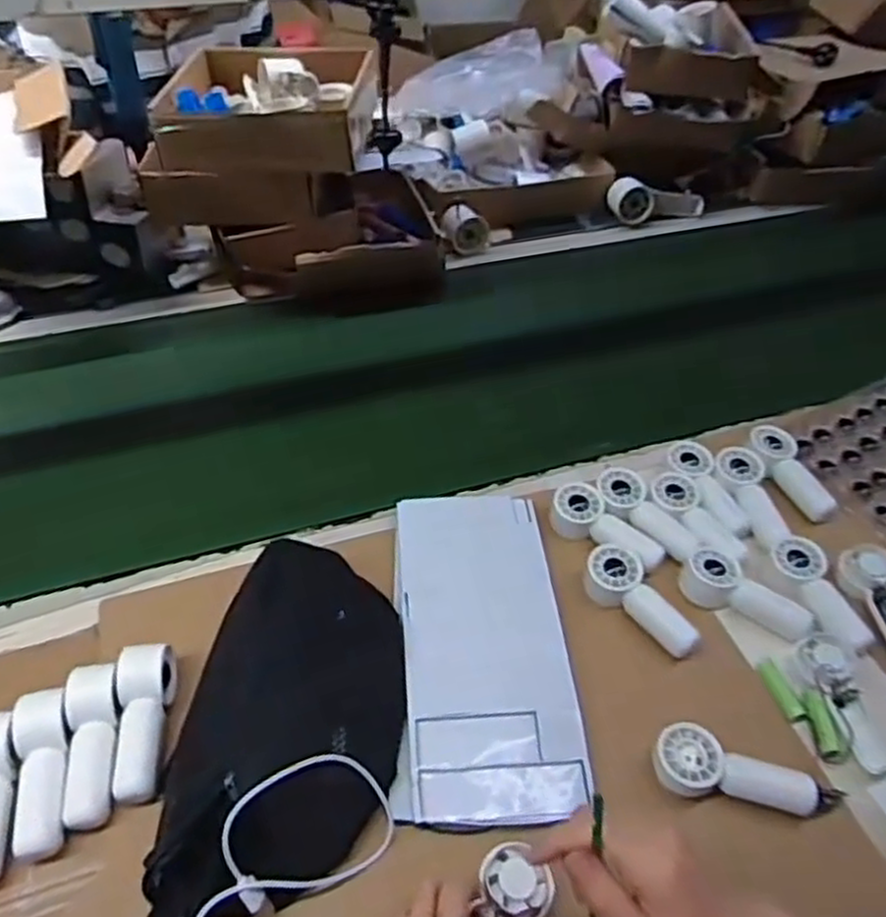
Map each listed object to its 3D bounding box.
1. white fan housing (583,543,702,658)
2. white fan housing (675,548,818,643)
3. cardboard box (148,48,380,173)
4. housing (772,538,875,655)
[{"bbox_3d":[0.168,0.121,0.633,0.047,0.030,0.110,-22,50,-22],"label":"white fan housing"},{"bbox_3d":[0.269,0.118,0.654,0.110,0.032,0.048,22,49,19],"label":"white fan housing"},{"bbox_3d":[-0.220,-0.454,0.947,0.249,0.079,0.251,-2,45,-3],"label":"cardboard box"},{"bbox_3d":[0.335,0.119,0.654,0.041,0.025,0.109,-15,47,-15],"label":"housing"}]

